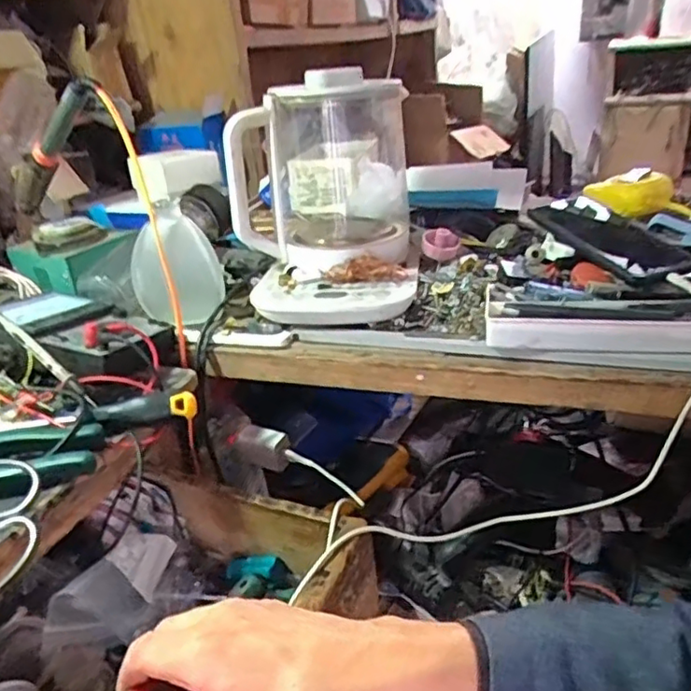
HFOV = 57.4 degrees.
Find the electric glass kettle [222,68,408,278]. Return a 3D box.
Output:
[{"bbox_3d":[-0.019,-0.194,0.690,0.164,0.176,0.171,4,28,19],"label":"electric glass kettle"}]

